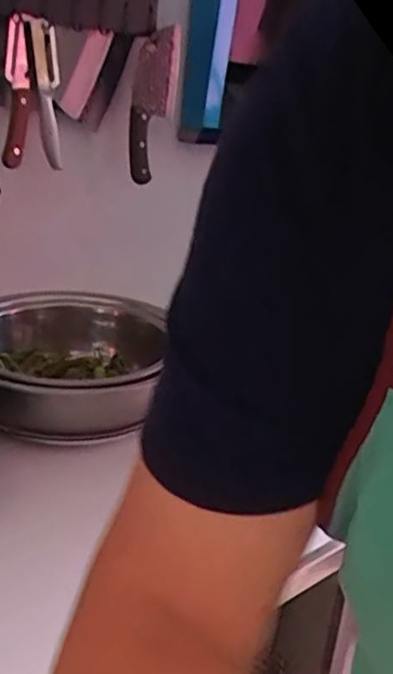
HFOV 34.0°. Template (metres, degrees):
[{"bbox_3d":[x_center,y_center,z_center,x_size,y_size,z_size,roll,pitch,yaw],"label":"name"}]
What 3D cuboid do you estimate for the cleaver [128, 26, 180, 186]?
[{"bbox_3d":[-0.067,-0.358,1.001,0.077,0.229,0.019,6,11,-38],"label":"cleaver"}]

